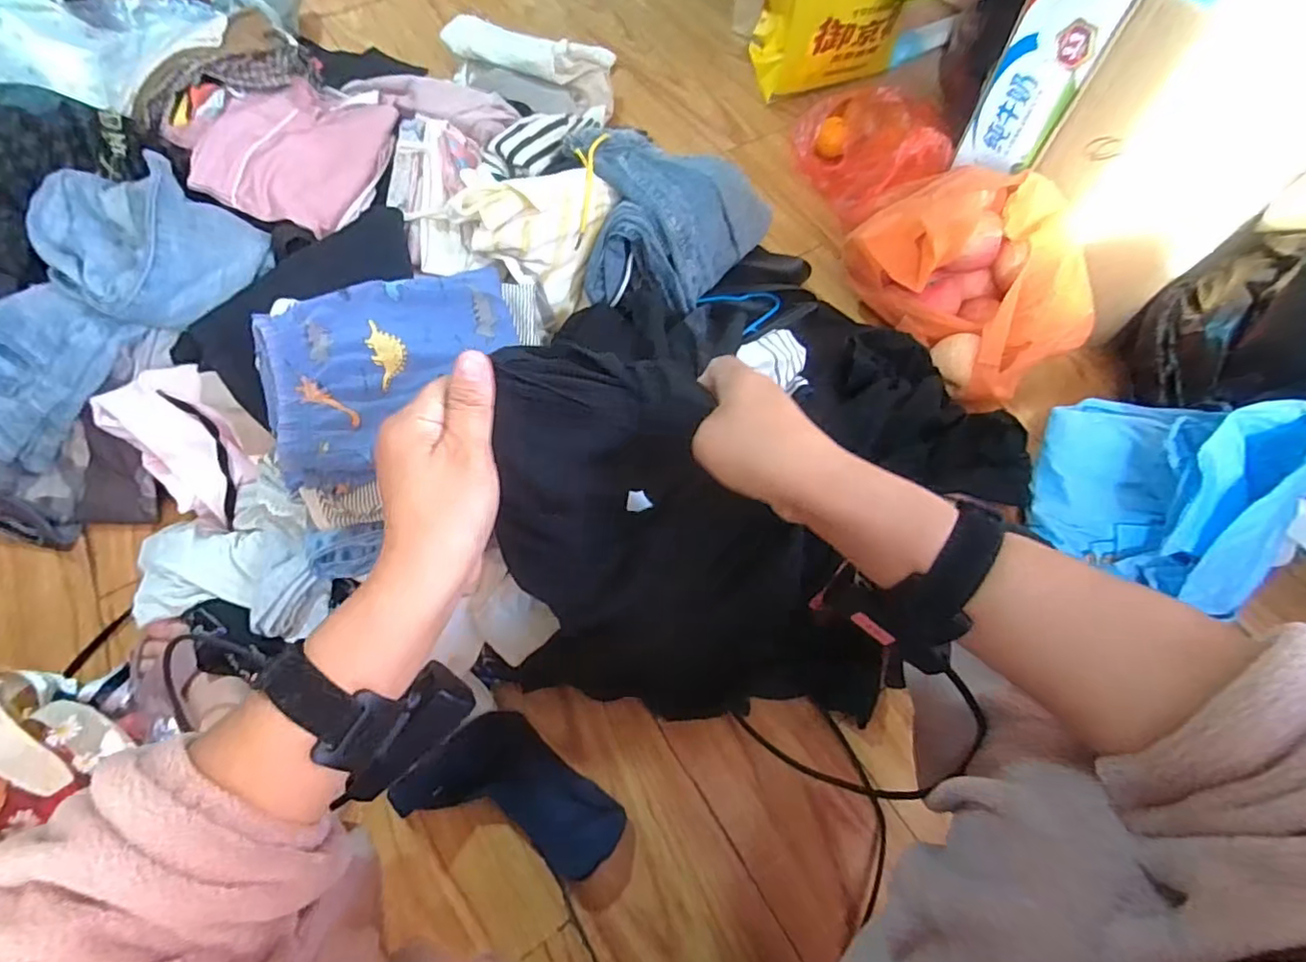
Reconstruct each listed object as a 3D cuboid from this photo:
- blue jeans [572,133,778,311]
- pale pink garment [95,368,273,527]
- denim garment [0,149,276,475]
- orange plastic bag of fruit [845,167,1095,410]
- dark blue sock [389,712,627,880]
[{"bbox_3d":[0.003,-0.338,0.743,0.215,0.130,0.291,28,65,14],"label":"blue jeans"},{"bbox_3d":[-0.489,-0.044,0.643,0.170,0.091,0.113,41,68,19],"label":"pale pink garment"},{"bbox_3d":[-0.656,-0.209,0.696,0.391,0.104,0.233,-40,69,0],"label":"denim garment"},{"bbox_3d":[0.410,-0.281,0.779,0.225,0.143,0.312,-30,66,-16],"label":"orange plastic bag of fruit"},{"bbox_3d":[-0.122,0.288,0.567,0.193,0.026,0.101,27,64,-2],"label":"dark blue sock"}]

